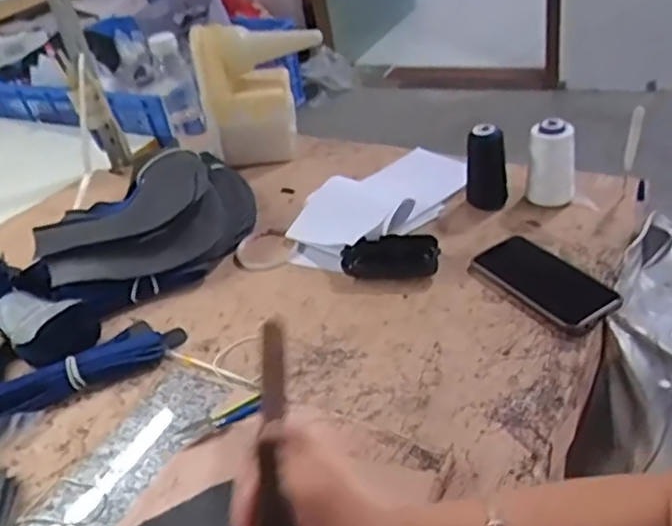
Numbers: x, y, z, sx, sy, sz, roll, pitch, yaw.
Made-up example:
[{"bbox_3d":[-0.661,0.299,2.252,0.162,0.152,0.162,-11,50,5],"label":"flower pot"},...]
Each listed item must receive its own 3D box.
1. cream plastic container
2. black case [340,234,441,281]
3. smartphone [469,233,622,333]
[{"bbox_3d":[-0.107,-0.260,0.997,0.187,0.203,0.098,-14,36,-5],"label":"cream plastic container"},{"bbox_3d":[0.063,-0.006,0.756,0.109,0.028,0.051,-5,37,9],"label":"black case"},{"bbox_3d":[0.221,0.018,0.691,0.085,0.015,0.159,-25,36,-20],"label":"smartphone"}]

